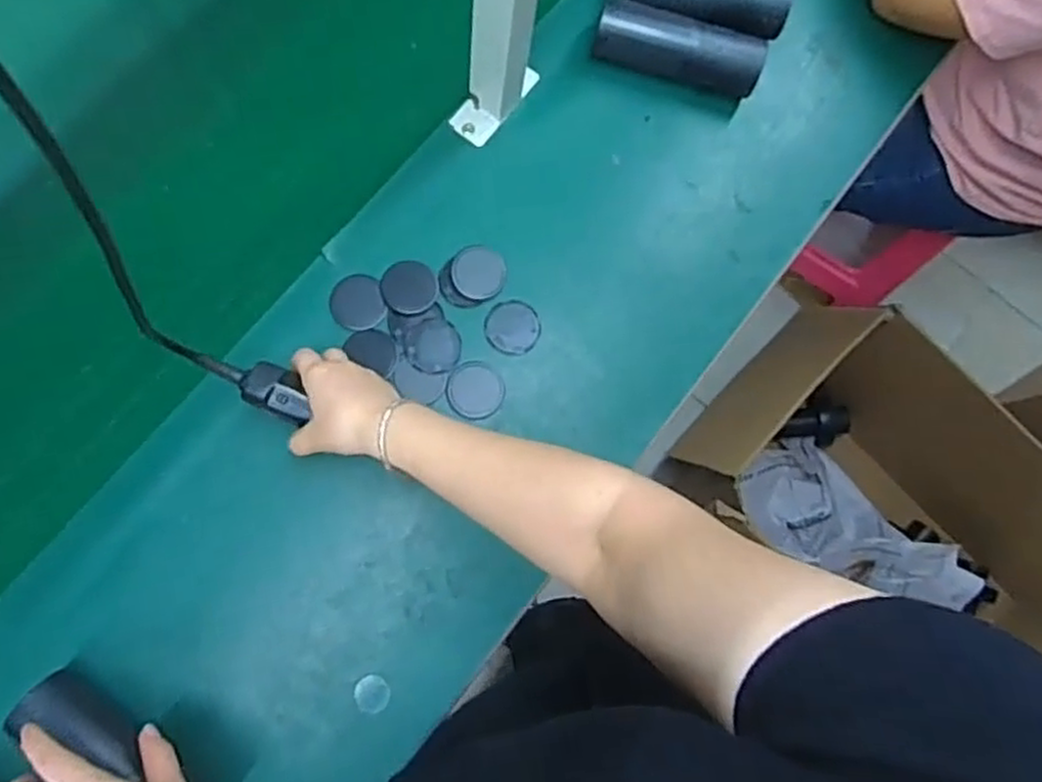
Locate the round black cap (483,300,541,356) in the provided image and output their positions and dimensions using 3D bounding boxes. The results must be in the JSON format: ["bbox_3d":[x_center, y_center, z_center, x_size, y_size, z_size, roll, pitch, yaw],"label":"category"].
[{"bbox_3d":[-0.008,-0.058,0.705,0.051,0.004,0.050,1,79,-7],"label":"round black cap"}]

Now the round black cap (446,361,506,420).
[{"bbox_3d":[-0.041,-0.001,0.690,0.051,0.006,0.051,1,79,-7],"label":"round black cap"}]

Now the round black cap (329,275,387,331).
[{"bbox_3d":[-0.148,-0.080,0.696,0.047,0.005,0.050,1,79,-7],"label":"round black cap"}]

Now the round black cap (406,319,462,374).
[{"bbox_3d":[-0.078,-0.041,0.694,0.047,0.004,0.049,1,79,-7],"label":"round black cap"}]

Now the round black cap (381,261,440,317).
[{"bbox_3d":[-0.102,-0.095,0.702,0.050,0.004,0.049,1,79,-7],"label":"round black cap"}]

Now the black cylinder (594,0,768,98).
[{"bbox_3d":[0.151,-0.330,0.739,0.165,0.060,0.046,21,78,-3],"label":"black cylinder"}]

